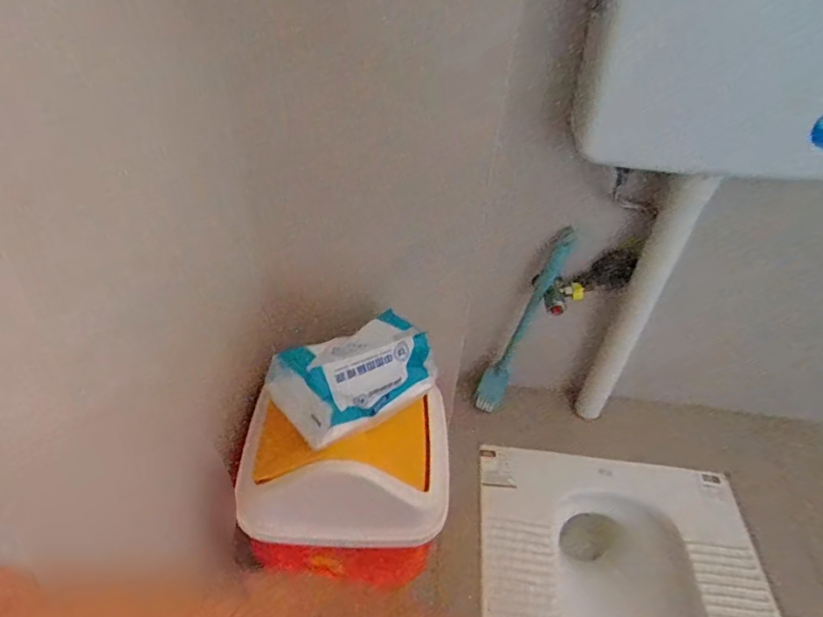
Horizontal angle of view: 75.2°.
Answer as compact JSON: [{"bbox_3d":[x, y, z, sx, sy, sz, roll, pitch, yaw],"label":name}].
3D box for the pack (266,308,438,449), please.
[{"bbox_3d":[-0.054,0.067,0.549,0.169,0.073,0.096,-23,48,-27],"label":"pack"}]

